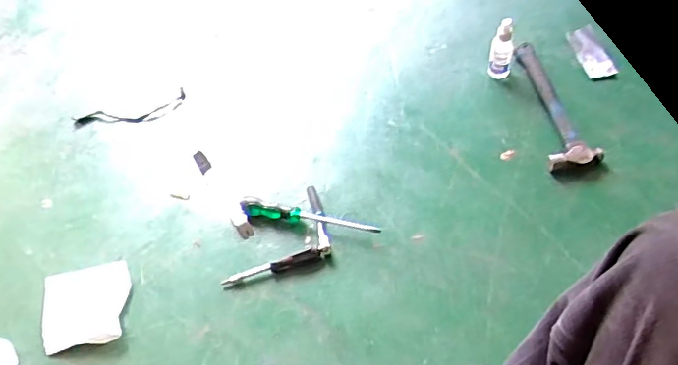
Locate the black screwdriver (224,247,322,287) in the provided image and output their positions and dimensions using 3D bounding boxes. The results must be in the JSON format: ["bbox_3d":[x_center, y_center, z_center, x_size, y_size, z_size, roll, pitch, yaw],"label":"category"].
[{"bbox_3d":[-0.117,0.147,0.952,0.173,0.027,0.018,-14,55,-5],"label":"black screwdriver"}]

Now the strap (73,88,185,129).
[{"bbox_3d":[-0.453,-0.149,1.196,0.242,0.006,0.073,-17,56,-6],"label":"strap"}]

